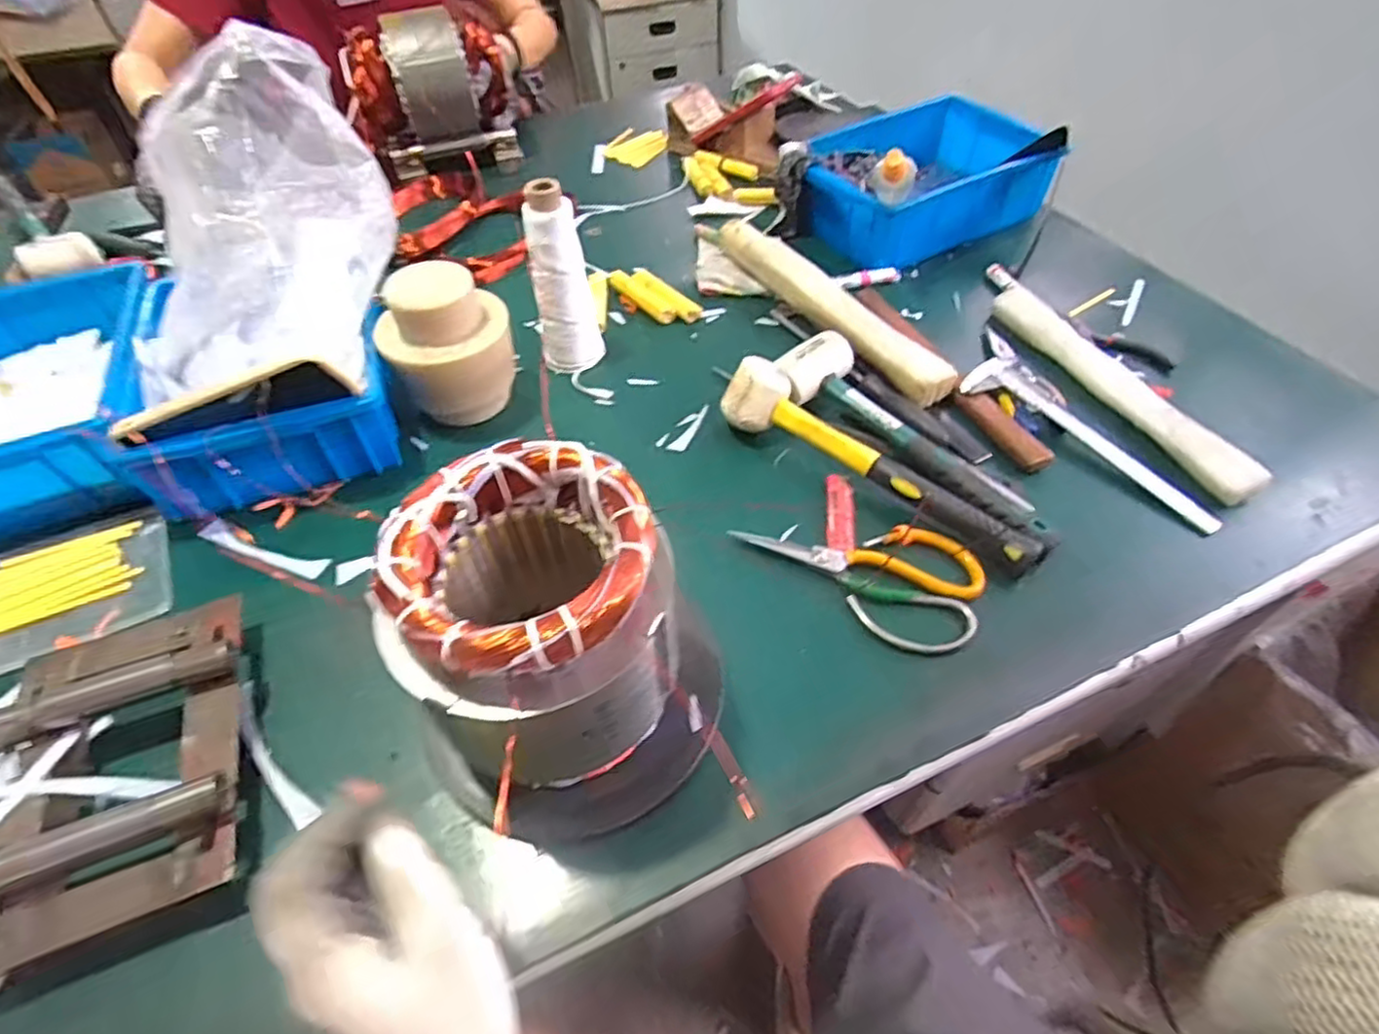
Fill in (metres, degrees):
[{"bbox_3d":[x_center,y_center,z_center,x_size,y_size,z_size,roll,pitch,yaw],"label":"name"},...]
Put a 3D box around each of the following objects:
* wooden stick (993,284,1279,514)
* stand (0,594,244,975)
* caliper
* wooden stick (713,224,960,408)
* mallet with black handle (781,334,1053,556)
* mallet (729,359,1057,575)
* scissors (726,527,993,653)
[{"bbox_3d":[0.392,-0.124,0.620,0.037,0.034,0.288,-20,52,-15],"label":"wooden stick"},{"bbox_3d":[-0.346,0.147,0.408,0.146,0.049,0.199,-18,51,-13],"label":"stand"},{"bbox_3d":[0.331,-0.080,0.596,0.079,0.020,0.268,-20,51,-14],"label":"caliper"},{"bbox_3d":[0.134,-0.218,0.696,0.042,0.046,0.336,-28,54,-21],"label":"wooden stick"},{"bbox_3d":[0.178,-0.066,0.566,0.076,0.036,0.280,-27,54,-20],"label":"mallet with black handle"},{"bbox_3d":[0.151,-0.048,0.551,0.284,0.063,0.052,30,56,24],"label":"mallet"},{"bbox_3d":[0.141,0.033,0.518,0.171,0.024,0.100,36,59,28],"label":"scissors"}]

